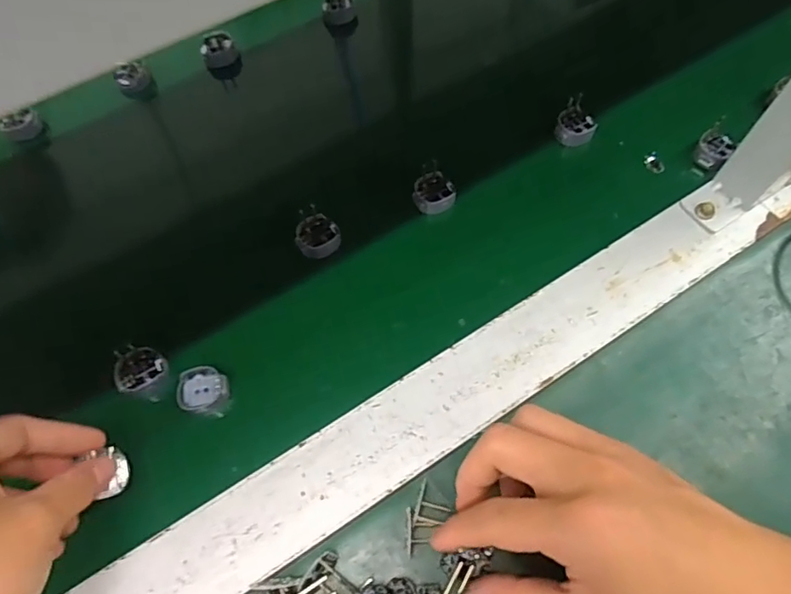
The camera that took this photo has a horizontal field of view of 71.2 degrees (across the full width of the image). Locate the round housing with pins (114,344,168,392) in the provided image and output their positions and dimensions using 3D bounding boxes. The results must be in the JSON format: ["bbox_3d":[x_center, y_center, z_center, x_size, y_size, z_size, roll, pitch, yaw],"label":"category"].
[{"bbox_3d":[-0.153,0.042,0.329,0.028,0.011,0.026,-1,65,1],"label":"round housing with pins"}]

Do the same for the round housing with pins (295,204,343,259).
[{"bbox_3d":[-0.052,-0.043,0.366,0.029,0.023,0.026,-16,65,-6],"label":"round housing with pins"}]

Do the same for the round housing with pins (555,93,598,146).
[{"bbox_3d":[0.135,-0.129,0.407,0.027,0.017,0.032,25,68,12],"label":"round housing with pins"}]

